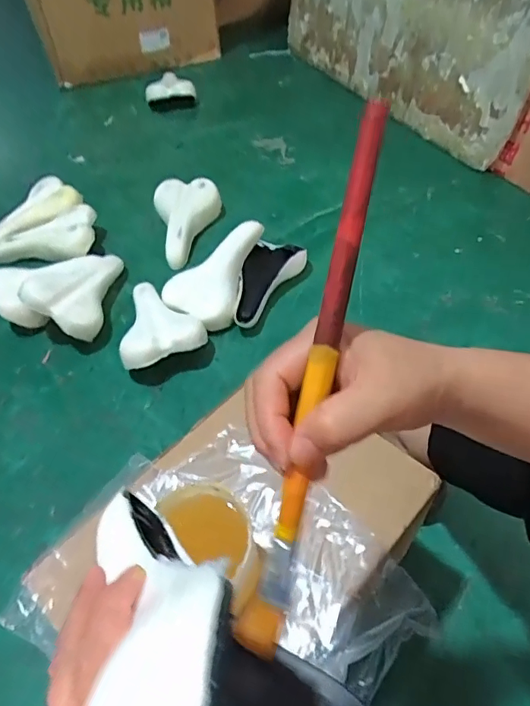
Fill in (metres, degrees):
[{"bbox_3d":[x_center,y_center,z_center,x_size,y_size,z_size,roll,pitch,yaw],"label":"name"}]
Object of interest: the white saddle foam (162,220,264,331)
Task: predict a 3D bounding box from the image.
[{"bbox_3d":[-0.090,-0.177,1.009,0.148,0.060,0.250,26,72,19],"label":"white saddle foam"}]

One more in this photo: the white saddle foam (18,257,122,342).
[{"bbox_3d":[-0.389,-0.130,1.009,0.137,0.112,0.232,-2,50,3],"label":"white saddle foam"}]

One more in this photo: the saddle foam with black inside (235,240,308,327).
[{"bbox_3d":[0.013,-0.151,1.050,0.122,0.060,0.255,10,52,10],"label":"saddle foam with black inside"}]

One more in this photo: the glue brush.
[{"bbox_3d":[0.024,0.019,0.246,0.019,0.010,0.276,13,96,10],"label":"glue brush"}]

